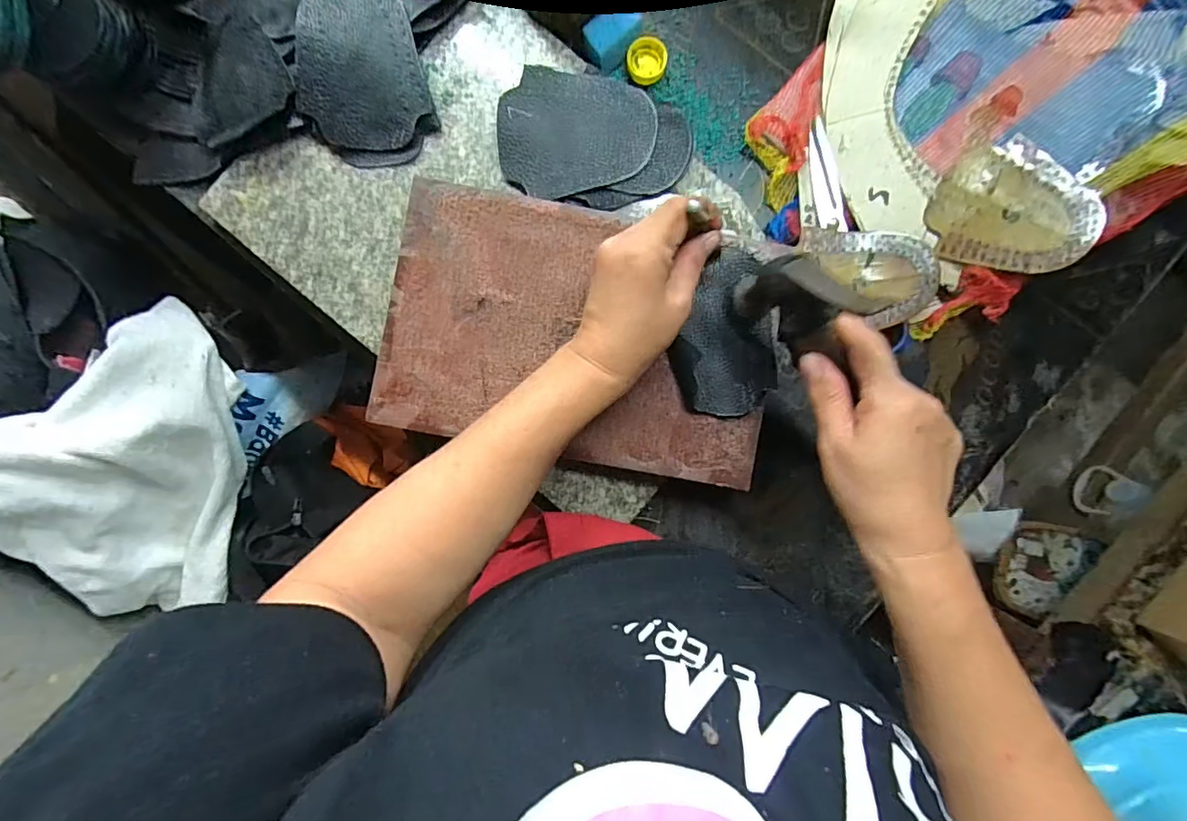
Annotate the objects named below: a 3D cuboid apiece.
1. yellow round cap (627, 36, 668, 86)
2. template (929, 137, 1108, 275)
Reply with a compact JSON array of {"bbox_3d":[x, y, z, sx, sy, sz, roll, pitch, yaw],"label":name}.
[{"bbox_3d":[0.042,-0.274,0.413,0.031,0.010,0.030,0,92,-1],"label":"yellow round cap"},{"bbox_3d":[0.296,-0.139,0.374,0.100,0.007,0.082,40,107,12],"label":"template"}]

